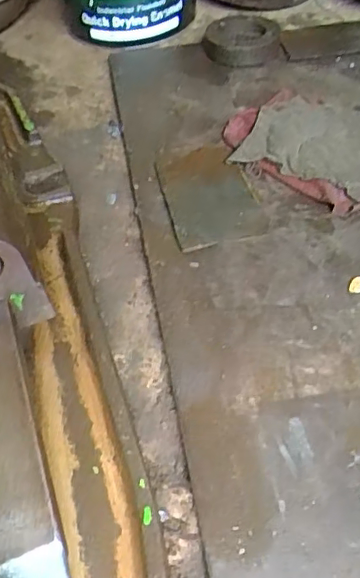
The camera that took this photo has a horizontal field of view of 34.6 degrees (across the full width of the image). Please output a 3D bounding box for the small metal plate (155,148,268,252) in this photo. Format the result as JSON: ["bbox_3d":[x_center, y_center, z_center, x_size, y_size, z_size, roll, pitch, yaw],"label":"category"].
[{"bbox_3d":[0.023,-0.080,0.479,0.070,0.005,0.119,-13,46,-3],"label":"small metal plate"}]

